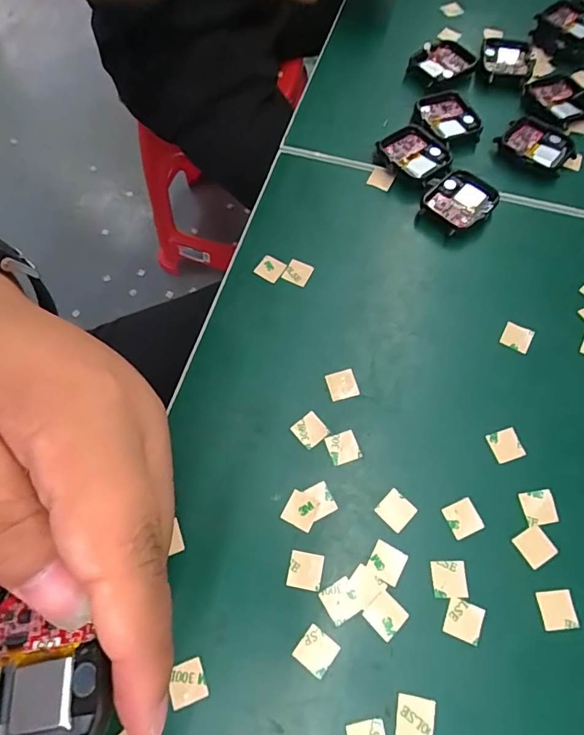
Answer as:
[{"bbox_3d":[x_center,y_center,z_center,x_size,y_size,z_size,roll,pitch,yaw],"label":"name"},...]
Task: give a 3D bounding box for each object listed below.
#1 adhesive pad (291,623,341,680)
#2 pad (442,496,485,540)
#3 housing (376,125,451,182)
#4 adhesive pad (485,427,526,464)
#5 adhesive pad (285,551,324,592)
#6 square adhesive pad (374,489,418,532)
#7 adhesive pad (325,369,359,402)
[{"bbox_3d":[0.010,0.124,0.200,0.016,0.004,0.015,35,71,14],"label":"adhesive pad"},{"bbox_3d":[0.083,0.072,0.221,0.015,0.004,0.016,-23,68,-9],"label":"pad"},{"bbox_3d":[0.082,-0.143,0.311,0.037,0.011,0.042,-39,71,-15],"label":"housing"},{"bbox_3d":[0.110,0.040,0.236,0.016,0.004,0.015,-17,67,-7],"label":"adhesive pad"},{"bbox_3d":[0.006,0.094,0.212,0.015,0.004,0.015,10,67,5],"label":"adhesive pad"},{"bbox_3d":[0.051,0.070,0.224,0.015,0.004,0.016,-41,76,-18],"label":"square adhesive pad"},{"bbox_3d":[0.027,0.009,0.250,0.015,0.004,0.015,-15,67,-6],"label":"adhesive pad"}]

